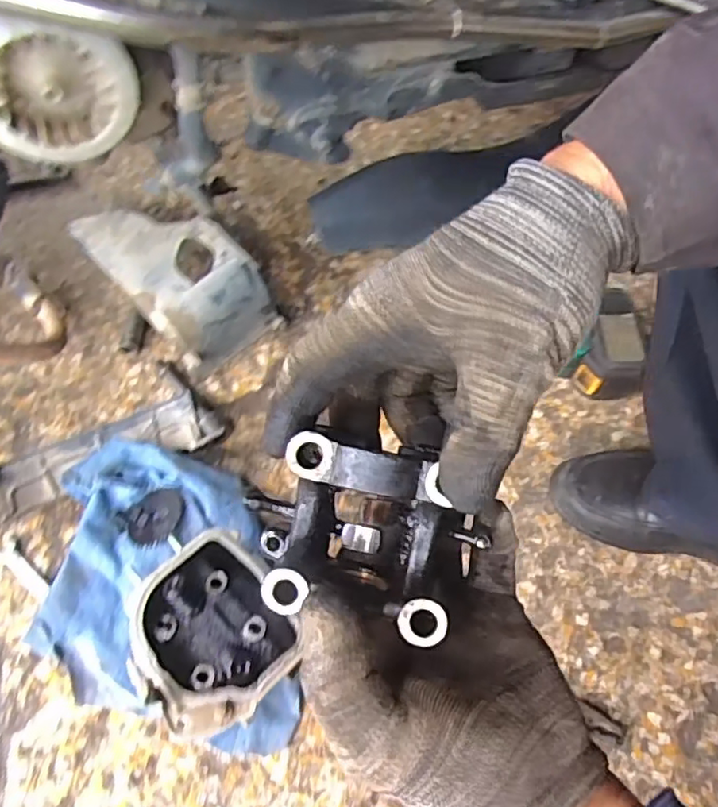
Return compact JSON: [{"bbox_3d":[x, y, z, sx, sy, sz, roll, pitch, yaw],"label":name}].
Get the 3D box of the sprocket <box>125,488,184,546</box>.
[{"bbox_3d":[-0.199,0.109,0.603,0.060,0.011,0.060,-44,50,-11],"label":"sprocket"}]

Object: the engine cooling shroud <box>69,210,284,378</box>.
[{"bbox_3d":[-0.216,-0.152,0.716,0.120,0.098,0.233,-39,68,-21],"label":"engine cooling shroud"}]

